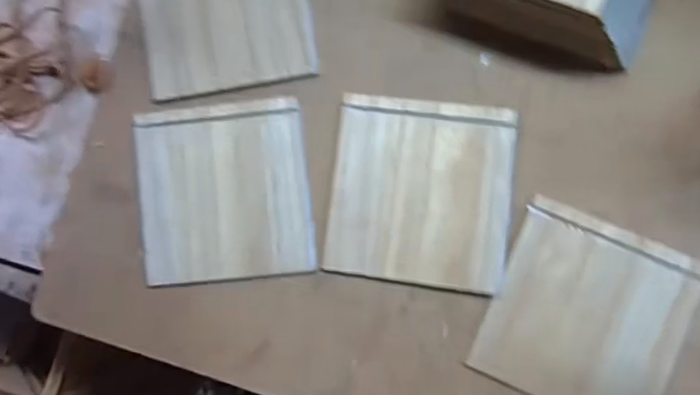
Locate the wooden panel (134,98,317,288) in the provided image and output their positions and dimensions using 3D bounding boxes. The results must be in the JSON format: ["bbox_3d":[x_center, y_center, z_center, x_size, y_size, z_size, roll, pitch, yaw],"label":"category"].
[{"bbox_3d":[-0.079,-0.003,0.329,0.105,0.004,0.108,-6,87,5],"label":"wooden panel"}]

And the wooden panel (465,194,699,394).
[{"bbox_3d":[0.137,0.069,0.304,0.104,0.005,0.107,23,90,6],"label":"wooden panel"}]

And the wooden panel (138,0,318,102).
[{"bbox_3d":[-0.081,-0.122,0.333,0.106,0.009,0.107,-10,86,5],"label":"wooden panel"}]

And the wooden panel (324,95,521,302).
[{"bbox_3d":[0.042,-0.003,0.317,0.106,0.006,0.109,7,88,6],"label":"wooden panel"}]

